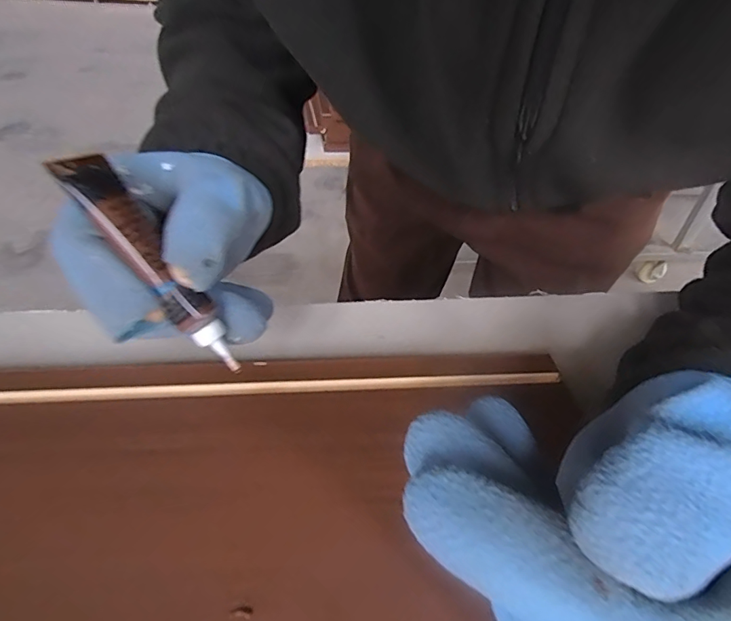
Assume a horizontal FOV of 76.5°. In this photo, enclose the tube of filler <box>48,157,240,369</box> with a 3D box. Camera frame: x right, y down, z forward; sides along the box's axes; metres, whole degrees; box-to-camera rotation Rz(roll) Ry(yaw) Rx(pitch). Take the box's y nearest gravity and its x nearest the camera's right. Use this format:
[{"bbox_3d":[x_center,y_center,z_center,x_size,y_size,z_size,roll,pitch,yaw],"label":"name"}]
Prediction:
[{"bbox_3d":[-0.081,-0.017,0.183,0.014,0.098,0.024,-18,21,46],"label":"tube of filler"}]

